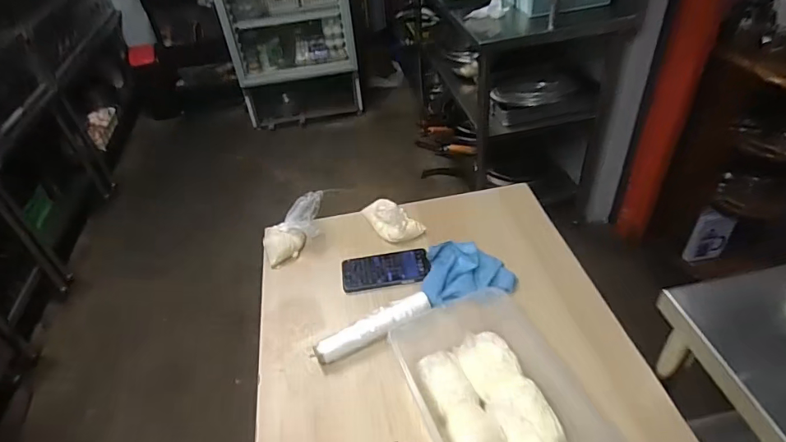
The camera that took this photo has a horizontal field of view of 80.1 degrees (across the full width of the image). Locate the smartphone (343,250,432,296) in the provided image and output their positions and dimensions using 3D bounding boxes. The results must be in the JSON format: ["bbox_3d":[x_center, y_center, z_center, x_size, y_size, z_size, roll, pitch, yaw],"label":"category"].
[{"bbox_3d":[-0.013,0.092,0.899,0.164,0.014,0.084,-8,41,-1],"label":"smartphone"}]

